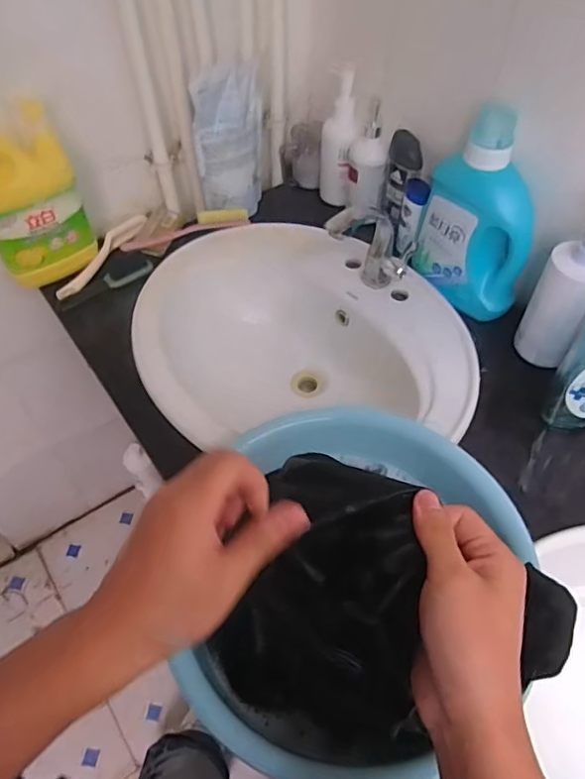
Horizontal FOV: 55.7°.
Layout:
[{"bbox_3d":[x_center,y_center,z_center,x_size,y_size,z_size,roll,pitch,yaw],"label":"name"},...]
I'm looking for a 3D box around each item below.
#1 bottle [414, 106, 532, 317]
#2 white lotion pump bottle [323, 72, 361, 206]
[{"bbox_3d":[0.259,-0.242,0.766,0.081,0.247,0.162,-30,58,-20],"label":"bottle"},{"bbox_3d":[0.076,-0.417,0.938,0.057,0.216,0.067,2,53,3],"label":"white lotion pump bottle"}]

